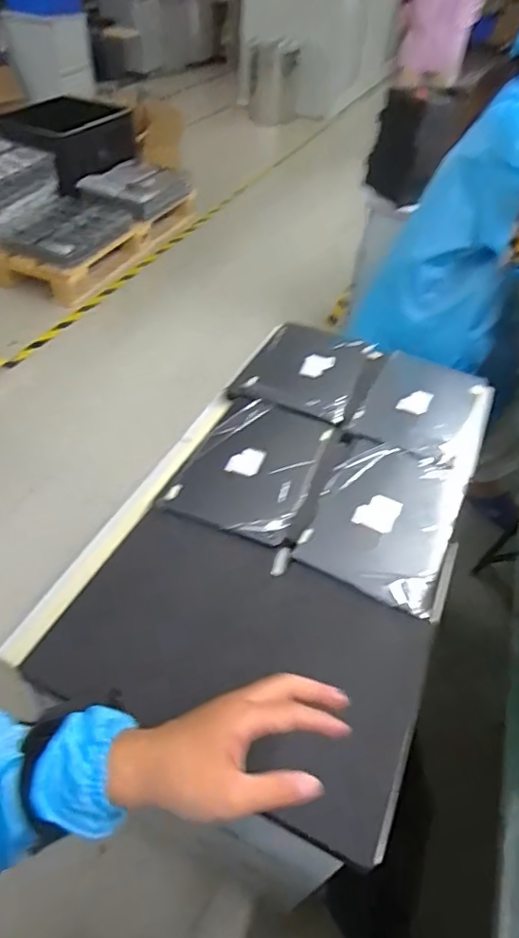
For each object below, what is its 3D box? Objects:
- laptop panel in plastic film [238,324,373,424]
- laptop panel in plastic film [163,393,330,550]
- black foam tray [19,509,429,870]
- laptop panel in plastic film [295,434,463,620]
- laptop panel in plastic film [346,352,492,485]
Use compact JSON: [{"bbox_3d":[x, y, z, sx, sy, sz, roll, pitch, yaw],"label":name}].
[{"bbox_3d":[0.087,-0.182,0.948,0.186,0.023,0.235,19,49,13],"label":"laptop panel in plastic film"},{"bbox_3d":[-0.011,-0.012,0.779,0.185,0.016,0.256,15,48,10],"label":"laptop panel in plastic film"},{"bbox_3d":[-0.021,0.209,0.602,0.386,0.033,0.257,21,49,15],"label":"black foam tray"},{"bbox_3d":[0.171,0.056,0.736,0.188,0.012,0.267,20,49,14],"label":"laptop panel in plastic film"},{"bbox_3d":[0.289,-0.108,0.910,0.201,0.023,0.271,22,49,16],"label":"laptop panel in plastic film"}]

